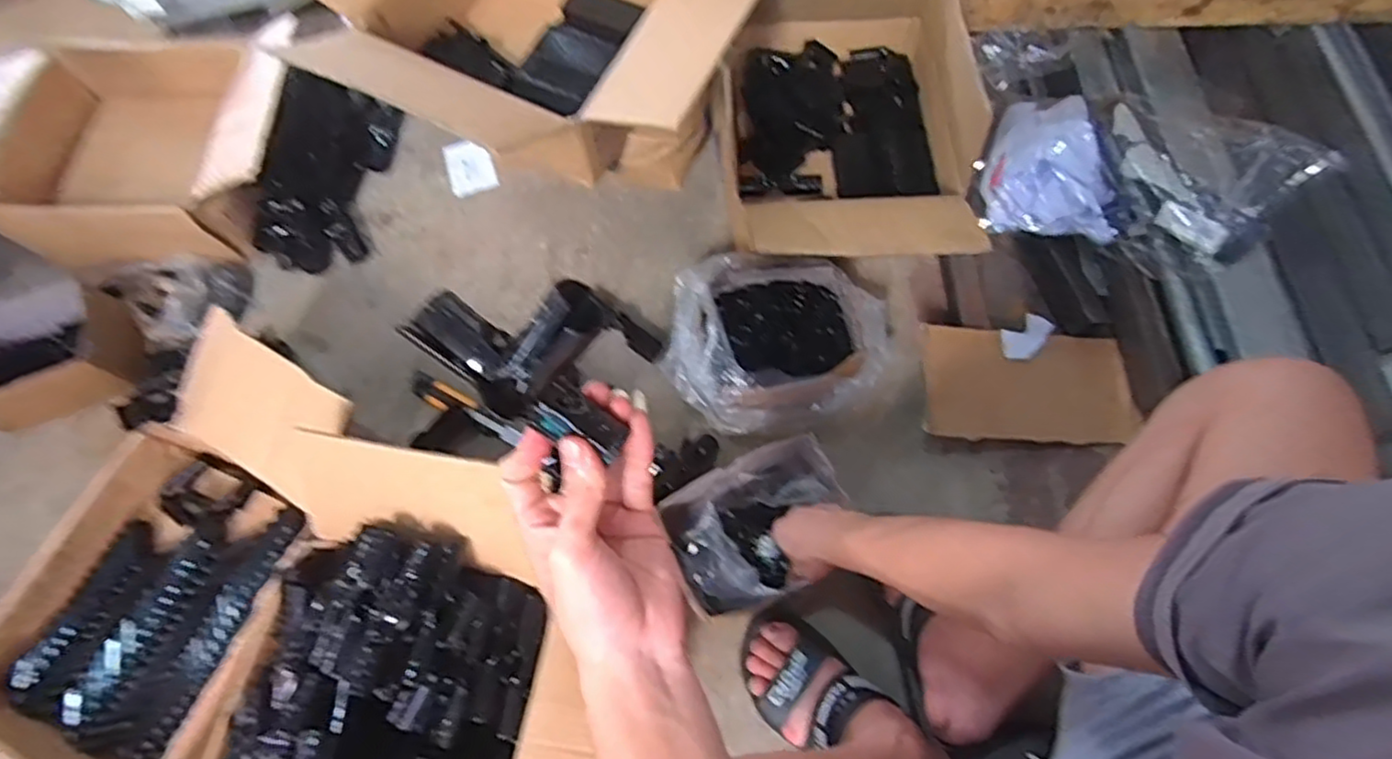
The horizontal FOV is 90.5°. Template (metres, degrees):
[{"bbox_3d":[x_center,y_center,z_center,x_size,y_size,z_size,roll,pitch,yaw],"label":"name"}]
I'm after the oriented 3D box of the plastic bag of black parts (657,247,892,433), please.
[{"bbox_3d":[0.101,-0.043,0.870,0.264,0.120,0.212,7,69,6],"label":"plastic bag of black parts"}]

